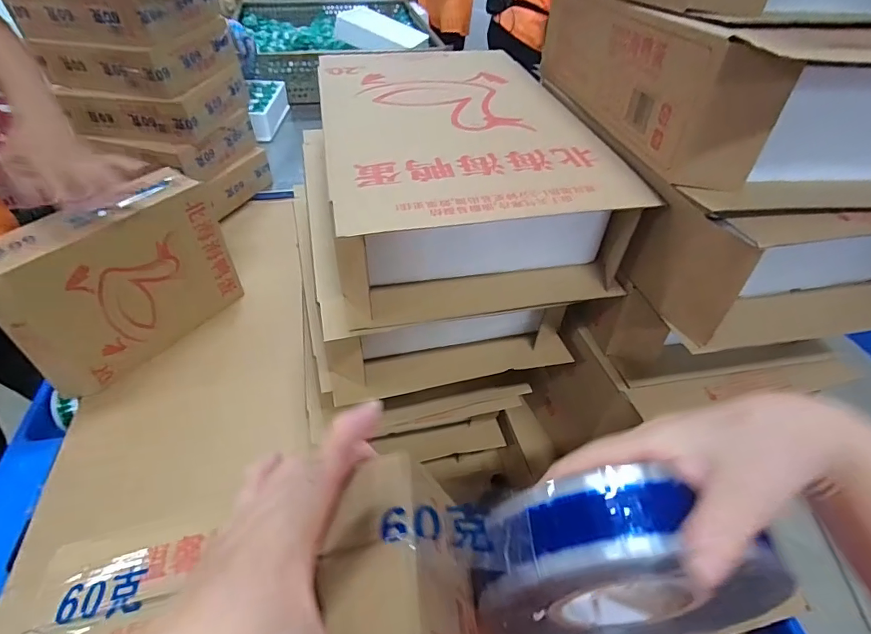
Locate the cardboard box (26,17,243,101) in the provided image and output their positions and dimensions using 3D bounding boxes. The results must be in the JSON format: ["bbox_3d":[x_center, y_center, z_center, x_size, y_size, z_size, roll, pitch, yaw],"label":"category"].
[{"bbox_3d":[-0.624,-0.553,0.964,0.299,0.088,0.227,9,45,7],"label":"cardboard box"}]

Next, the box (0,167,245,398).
[{"bbox_3d":[-0.494,-0.062,0.736,0.082,0.249,0.326,24,48,21],"label":"box"}]

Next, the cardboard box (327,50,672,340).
[{"bbox_3d":[0.016,-0.160,0.465,0.233,0.097,0.348,-7,45,-9],"label":"cardboard box"}]

